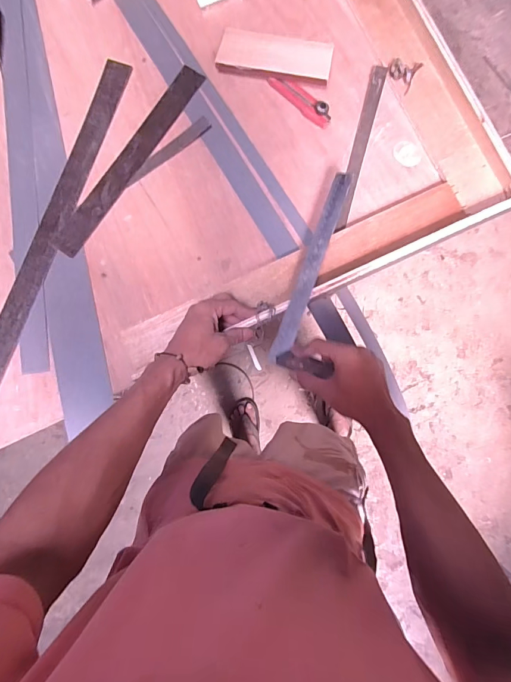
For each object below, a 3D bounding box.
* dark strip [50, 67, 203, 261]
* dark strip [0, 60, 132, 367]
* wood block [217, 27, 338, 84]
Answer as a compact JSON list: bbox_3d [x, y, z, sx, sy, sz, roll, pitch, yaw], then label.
[{"bbox_3d":[-0.206,-0.298,0.600,0.048,0.004,0.368,34,86,6],"label":"dark strip"},{"bbox_3d":[-0.327,-0.195,0.593,0.048,0.006,0.580,19,84,5],"label":"dark strip"},{"bbox_3d":[0.033,-0.475,0.606,0.184,0.017,0.075,10,83,4],"label":"wood block"}]

